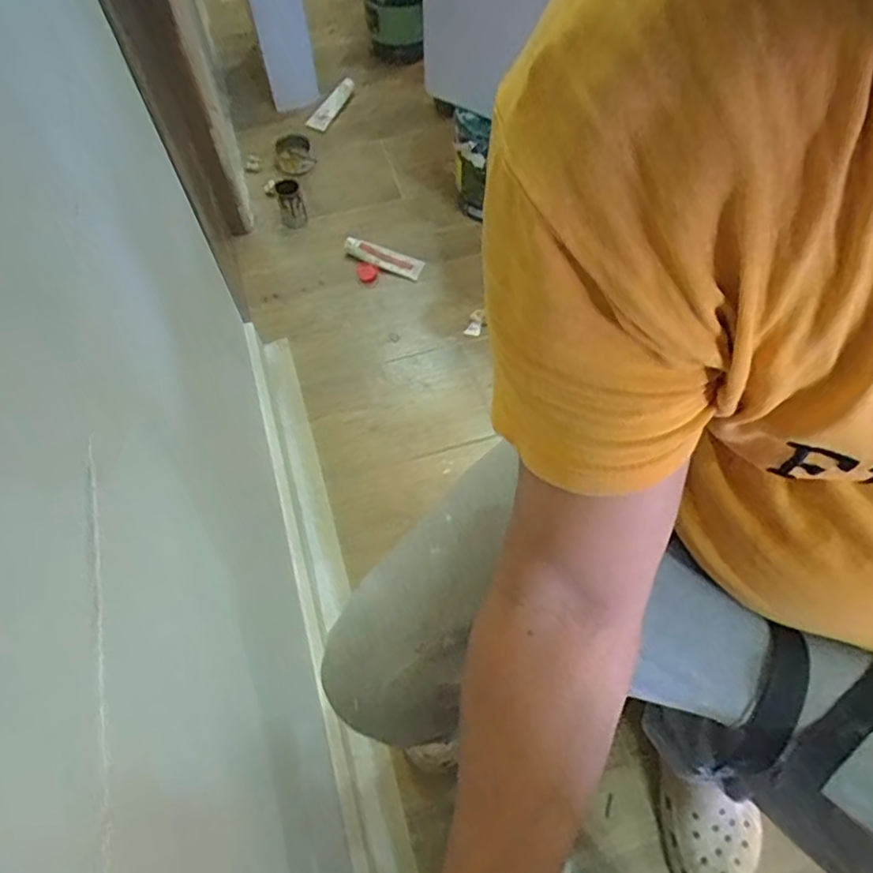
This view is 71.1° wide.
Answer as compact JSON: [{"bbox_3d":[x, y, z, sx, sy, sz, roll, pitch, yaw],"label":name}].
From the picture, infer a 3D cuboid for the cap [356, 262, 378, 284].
[{"bbox_3d":[-0.138,-0.326,1.217,0.041,0.016,0.044,0,62,0],"label":"cap"}]

